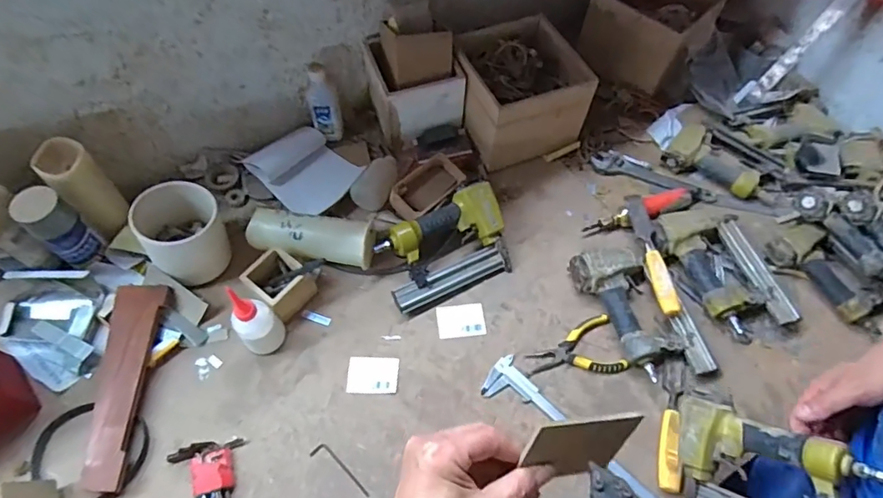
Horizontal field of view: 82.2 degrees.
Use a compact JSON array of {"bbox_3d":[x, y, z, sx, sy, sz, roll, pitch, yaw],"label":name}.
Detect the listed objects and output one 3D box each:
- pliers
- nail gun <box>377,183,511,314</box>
[{"bbox_3d":[0.205,0.156,0.787,0.149,0.010,0.092,-11,60,-6],"label":"pliers"},{"bbox_3d":[0.006,-0.006,0.846,0.227,0.069,0.145,-23,62,-13],"label":"nail gun"}]

